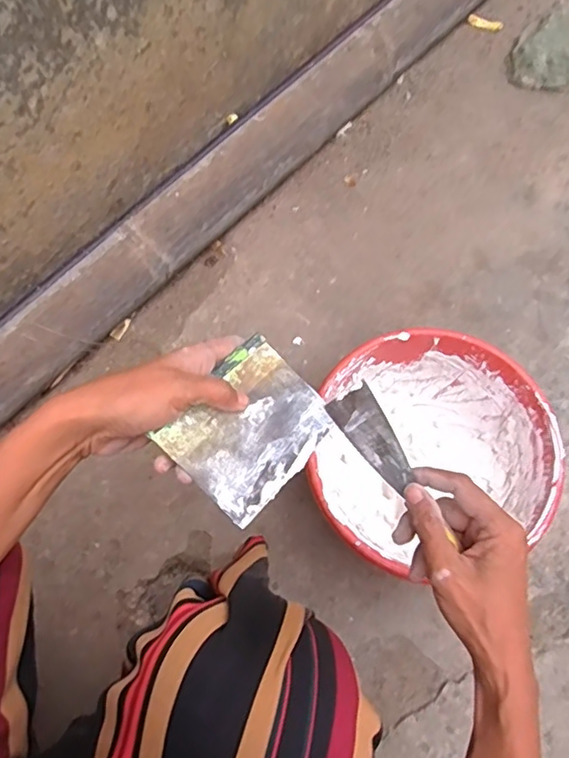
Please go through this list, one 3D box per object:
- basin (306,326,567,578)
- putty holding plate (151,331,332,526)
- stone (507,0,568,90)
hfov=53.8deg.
[{"bbox_3d":[0.153,0.079,0.624,0.255,0.097,0.249,0,73,0],"label":"basin"},{"bbox_3d":[-0.022,0.030,0.384,0.088,0.004,0.116,45,52,3],"label":"putty holding plate"},{"bbox_3d":[0.400,-0.480,0.819,0.119,0.052,0.119,0,73,0],"label":"stone"}]

